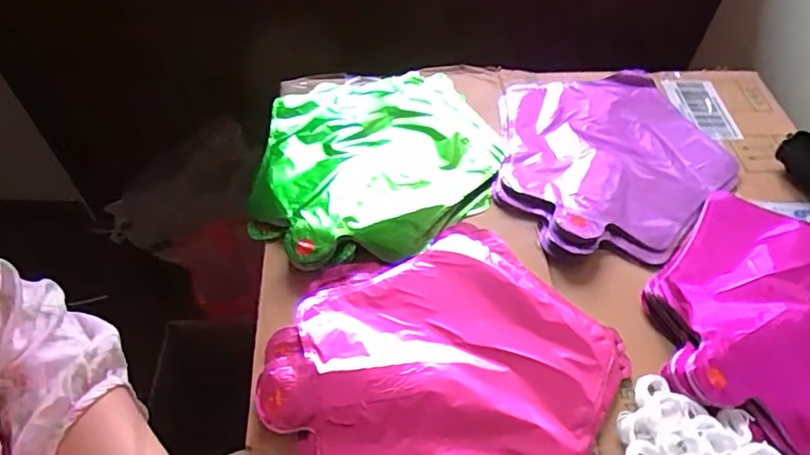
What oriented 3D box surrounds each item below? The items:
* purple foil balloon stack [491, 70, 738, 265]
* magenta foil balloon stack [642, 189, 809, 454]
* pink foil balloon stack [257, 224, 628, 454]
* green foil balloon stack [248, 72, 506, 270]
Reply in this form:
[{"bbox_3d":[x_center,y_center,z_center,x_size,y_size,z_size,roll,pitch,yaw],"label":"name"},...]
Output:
[{"bbox_3d":[0.211,-0.073,0.567,0.231,0.029,0.249,0,54,1],"label":"purple foil balloon stack"},{"bbox_3d":[0.329,0.067,0.465,0.246,0.036,0.246,2,54,2],"label":"magenta foil balloon stack"},{"bbox_3d":[0.029,0.101,0.421,0.239,0.025,0.244,24,58,17],"label":"pink foil balloon stack"},{"bbox_3d":[-0.029,-0.073,0.546,0.227,0.021,0.247,-6,54,-3],"label":"green foil balloon stack"}]

